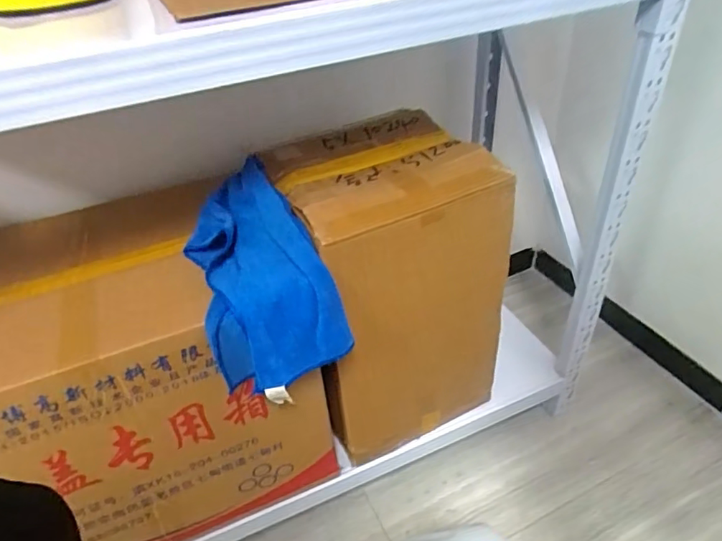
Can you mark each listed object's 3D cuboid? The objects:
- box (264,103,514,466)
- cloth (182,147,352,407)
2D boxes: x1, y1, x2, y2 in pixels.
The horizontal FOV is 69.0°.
[{"bbox_3d":[0.046,0.043,0.960,0.307,0.523,0.305,-20,41,-17],"label":"box"},{"bbox_3d":[-0.153,0.009,0.756,0.166,0.184,0.290,-20,41,-17],"label":"cloth"}]

